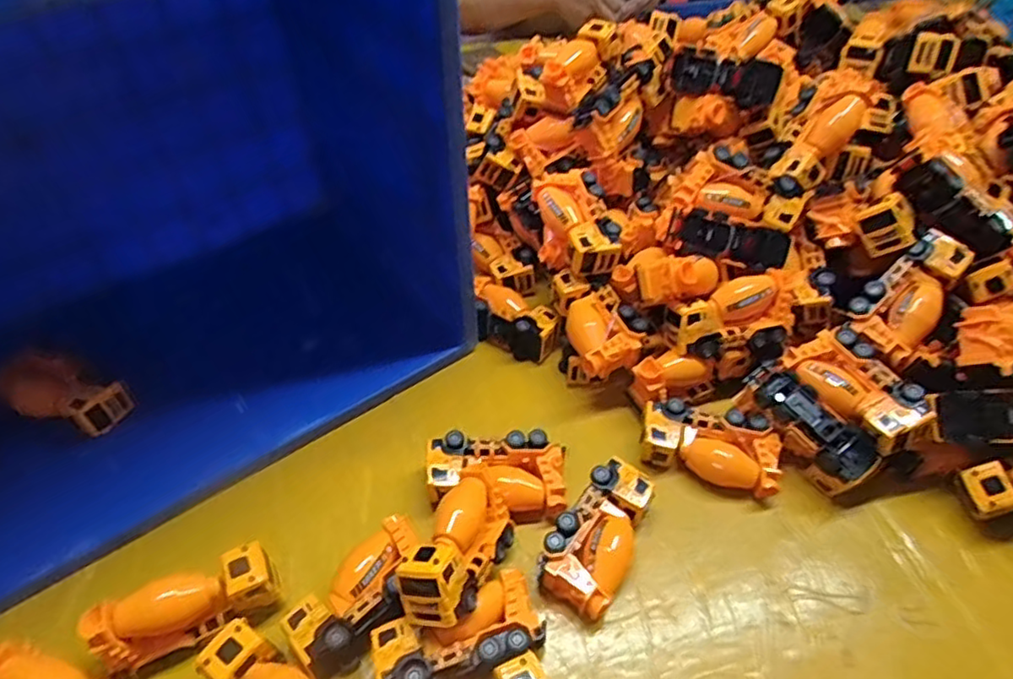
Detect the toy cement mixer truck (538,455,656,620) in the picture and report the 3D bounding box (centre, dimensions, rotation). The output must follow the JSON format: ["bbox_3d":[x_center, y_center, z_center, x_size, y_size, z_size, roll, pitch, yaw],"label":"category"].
[{"bbox_3d":[0.065,0.135,0.440,0.051,0.036,0.105,23,51,21],"label":"toy cement mixer truck"}]

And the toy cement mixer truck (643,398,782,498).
[{"bbox_3d":[0.159,0.082,0.491,0.106,0.037,0.054,18,49,17],"label":"toy cement mixer truck"}]

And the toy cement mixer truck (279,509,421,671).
[{"bbox_3d":[-0.094,0.163,0.412,0.048,0.032,0.102,28,53,25],"label":"toy cement mixer truck"}]

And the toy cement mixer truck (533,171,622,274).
[{"bbox_3d":[0.063,-0.103,0.556,0.059,0.041,0.099,-9,47,-7],"label":"toy cement mixer truck"}]

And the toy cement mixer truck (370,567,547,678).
[{"bbox_3d":[-0.029,0.187,0.391,0.102,0.039,0.049,-19,49,-16],"label":"toy cement mixer truck"}]

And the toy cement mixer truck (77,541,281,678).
[{"bbox_3d":[-0.198,0.169,0.397,0.103,0.053,0.033,-21,50,-18],"label":"toy cement mixer truck"}]

